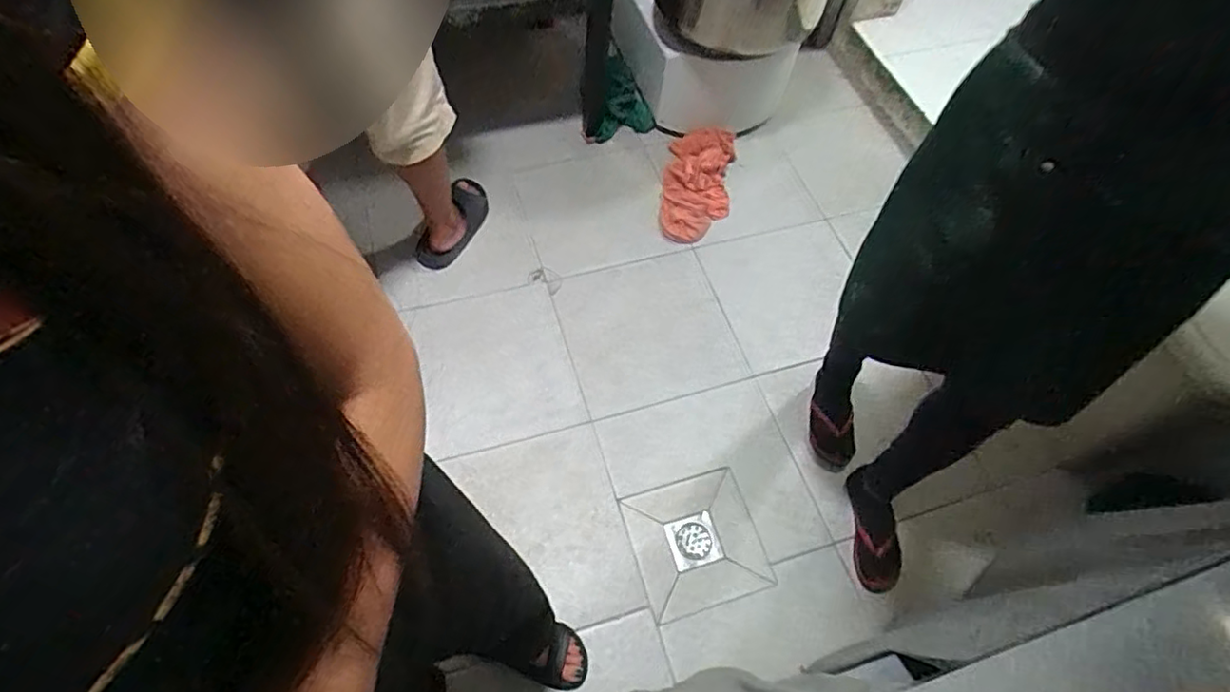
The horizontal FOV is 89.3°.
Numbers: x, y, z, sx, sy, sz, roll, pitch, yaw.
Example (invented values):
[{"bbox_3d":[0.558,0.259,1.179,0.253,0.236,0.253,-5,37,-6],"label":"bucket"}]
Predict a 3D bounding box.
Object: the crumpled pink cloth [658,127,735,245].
[{"bbox_3d":[0.225,-0.450,1.679,0.182,0.094,0.369,10,59,2],"label":"crumpled pink cloth"}]

